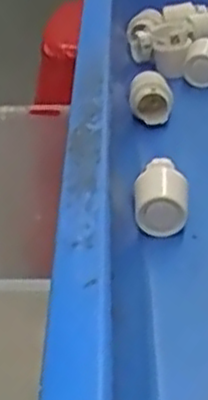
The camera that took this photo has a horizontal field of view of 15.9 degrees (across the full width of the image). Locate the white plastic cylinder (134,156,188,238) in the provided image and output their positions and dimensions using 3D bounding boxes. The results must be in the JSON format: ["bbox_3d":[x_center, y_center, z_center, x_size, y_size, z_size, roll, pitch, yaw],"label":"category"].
[{"bbox_3d":[0.023,0.000,0.293,0.019,0.022,0.027,0,32,5],"label":"white plastic cylinder"}]

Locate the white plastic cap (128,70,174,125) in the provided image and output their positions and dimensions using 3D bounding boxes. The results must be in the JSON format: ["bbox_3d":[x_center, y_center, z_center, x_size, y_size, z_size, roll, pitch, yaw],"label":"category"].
[{"bbox_3d":[0.023,-0.053,0.378,0.020,0.018,0.032,-5,32,-3],"label":"white plastic cap"}]

